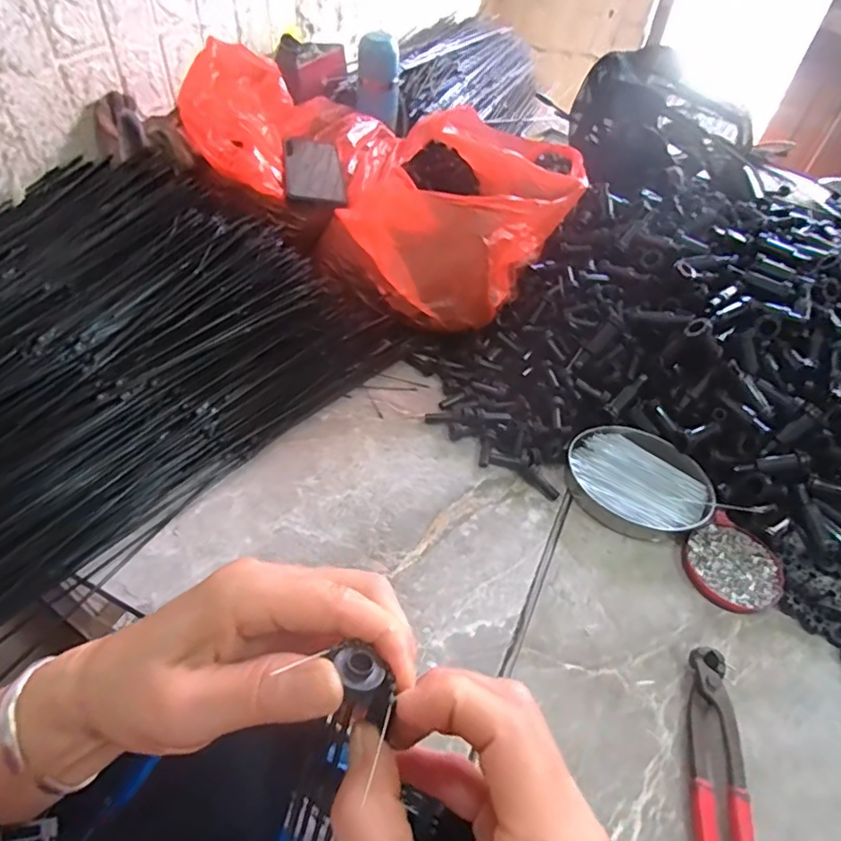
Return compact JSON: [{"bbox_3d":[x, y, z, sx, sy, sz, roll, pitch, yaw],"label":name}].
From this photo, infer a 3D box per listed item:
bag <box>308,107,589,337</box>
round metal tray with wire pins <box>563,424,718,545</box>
[{"bbox_3d":[0.042,-0.278,0.695,0.283,0.121,0.326,29,53,18],"label":"bag"},{"bbox_3d":[0.213,0.058,0.536,0.113,0.022,0.131,-31,59,-28],"label":"round metal tray with wire pins"}]

